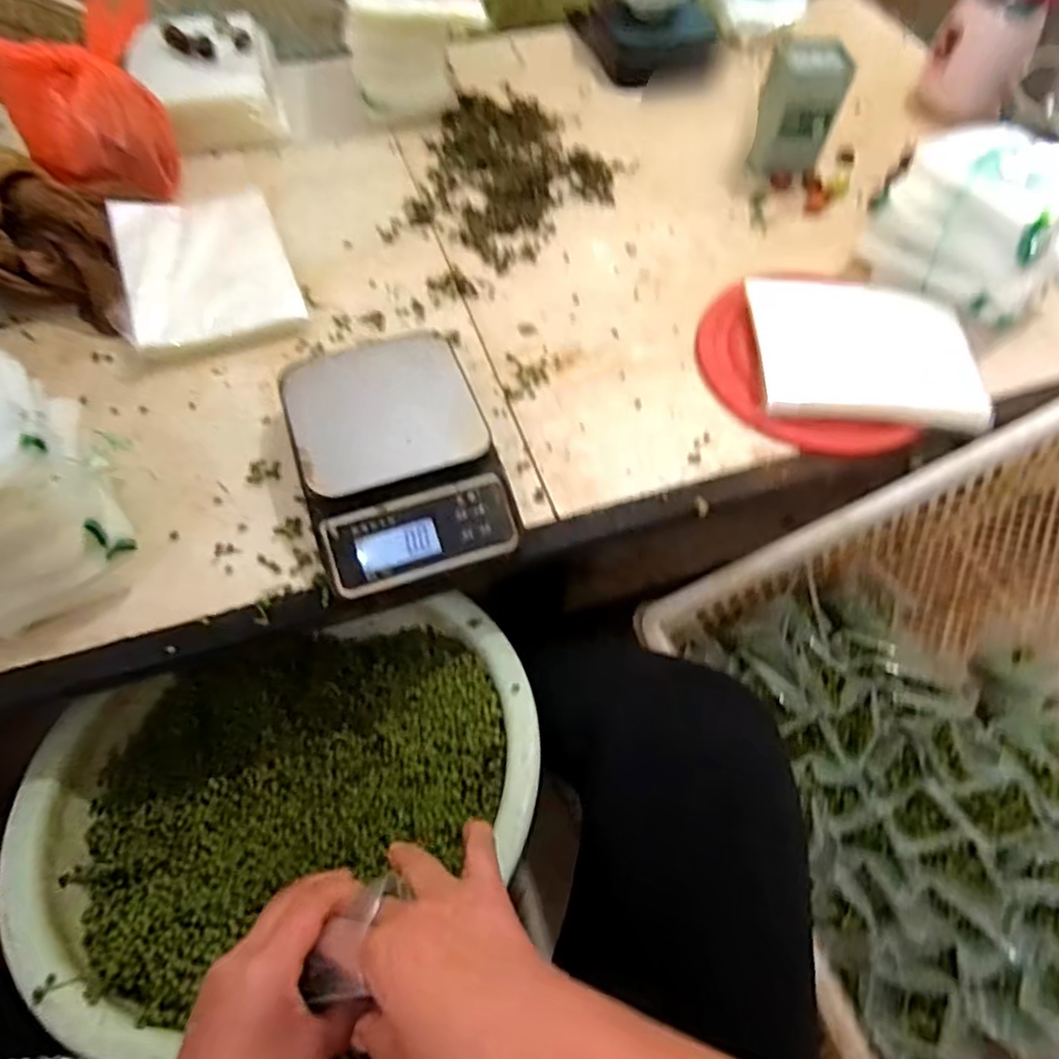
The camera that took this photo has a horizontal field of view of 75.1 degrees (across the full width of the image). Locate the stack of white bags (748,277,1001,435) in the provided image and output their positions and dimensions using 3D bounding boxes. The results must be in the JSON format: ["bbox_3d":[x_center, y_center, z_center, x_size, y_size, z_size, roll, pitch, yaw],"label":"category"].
[{"bbox_3d":[0.312,-0.167,0.650,0.200,0.027,0.156,5,59,1],"label":"stack of white bags"}]

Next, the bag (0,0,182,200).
[{"bbox_3d":[-0.444,-0.446,0.702,0.140,0.173,0.190,-1,59,-2],"label":"bag"}]

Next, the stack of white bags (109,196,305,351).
[{"bbox_3d":[-0.317,-0.253,0.671,0.153,0.038,0.195,-20,62,-13],"label":"stack of white bags"}]

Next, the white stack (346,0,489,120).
[{"bbox_3d":[-0.139,-0.603,0.830,0.156,0.136,0.164,-9,60,-7],"label":"white stack"}]

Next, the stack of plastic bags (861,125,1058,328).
[{"bbox_3d":[0.443,-0.304,0.679,0.176,0.125,0.129,34,64,17],"label":"stack of plastic bags"}]

